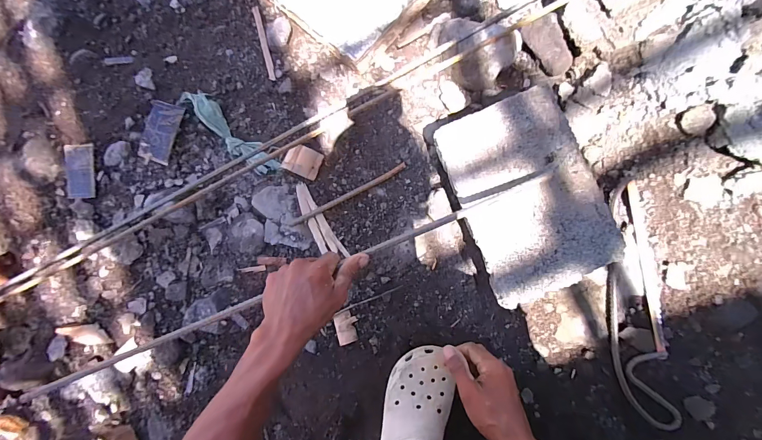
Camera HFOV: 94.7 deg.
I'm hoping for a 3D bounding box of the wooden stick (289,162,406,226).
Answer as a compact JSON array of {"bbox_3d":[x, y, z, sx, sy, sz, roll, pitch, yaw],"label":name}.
[{"bbox_3d":[-0.064,-0.046,0.661,0.241,0.015,0.013,-27,77,5],"label":"wooden stick"}]

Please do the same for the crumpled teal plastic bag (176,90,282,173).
[{"bbox_3d":[-0.308,-0.180,0.705,0.257,0.027,0.053,41,89,14],"label":"crumpled teal plastic bag"}]

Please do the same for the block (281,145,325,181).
[{"bbox_3d":[-0.153,-0.115,0.683,0.071,0.012,0.054,23,87,8],"label":"block"}]

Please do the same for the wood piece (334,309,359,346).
[{"bbox_3d":[-0.062,0.197,0.640,0.040,0.004,0.059,-12,78,8],"label":"wood piece"}]

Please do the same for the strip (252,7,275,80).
[{"bbox_3d":[-0.247,-0.374,0.741,0.014,0.006,0.176,-17,78,7],"label":"strip"}]

